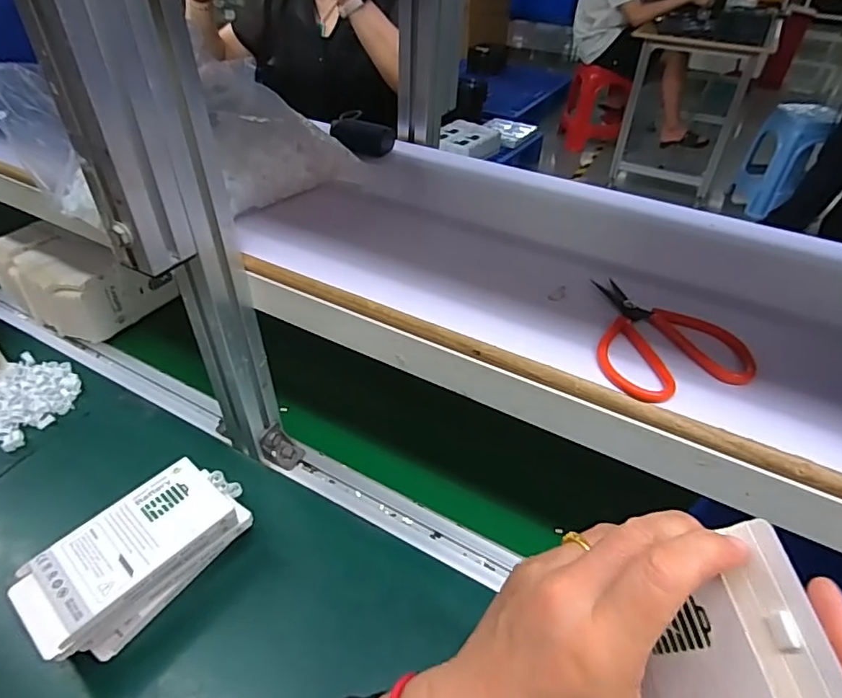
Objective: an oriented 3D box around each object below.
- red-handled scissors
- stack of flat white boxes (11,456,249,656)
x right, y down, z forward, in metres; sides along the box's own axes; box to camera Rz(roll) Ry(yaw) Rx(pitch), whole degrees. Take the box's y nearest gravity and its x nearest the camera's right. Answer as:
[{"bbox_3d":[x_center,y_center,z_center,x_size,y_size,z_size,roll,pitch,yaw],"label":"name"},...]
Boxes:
[{"bbox_3d":[0.160,-0.013,0.383,0.096,0.011,0.120,-9,42,-13],"label":"red-handled scissors"},{"bbox_3d":[-0.230,0.173,0.452,0.072,0.073,0.171,30,48,28],"label":"stack of flat white boxes"}]

